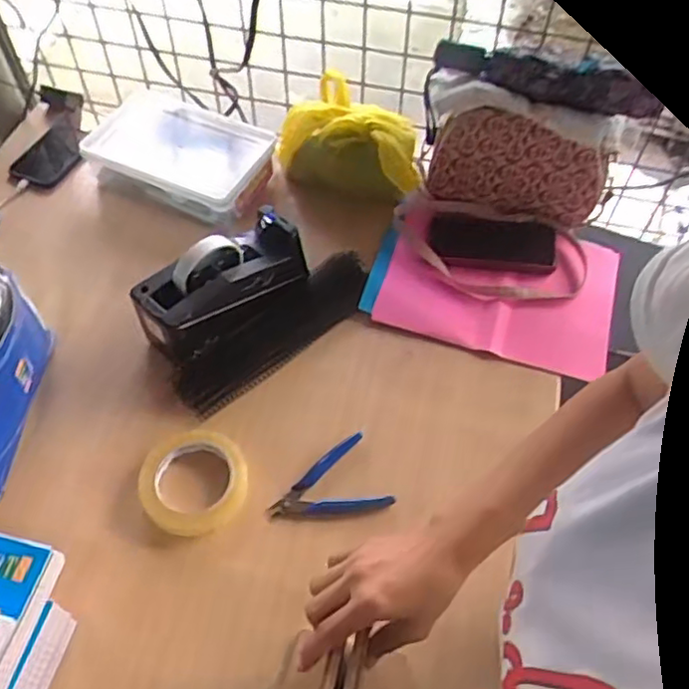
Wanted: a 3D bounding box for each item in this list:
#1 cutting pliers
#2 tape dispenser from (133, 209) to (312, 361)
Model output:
[{"bbox_3d":[-0.020,0.147,0.666,0.118,0.008,0.082,-23,59,-15],"label":"cutting pliers"},{"bbox_3d":[-0.135,-0.075,0.756,0.085,0.110,0.202,38,64,22],"label":"tape dispenser"}]

